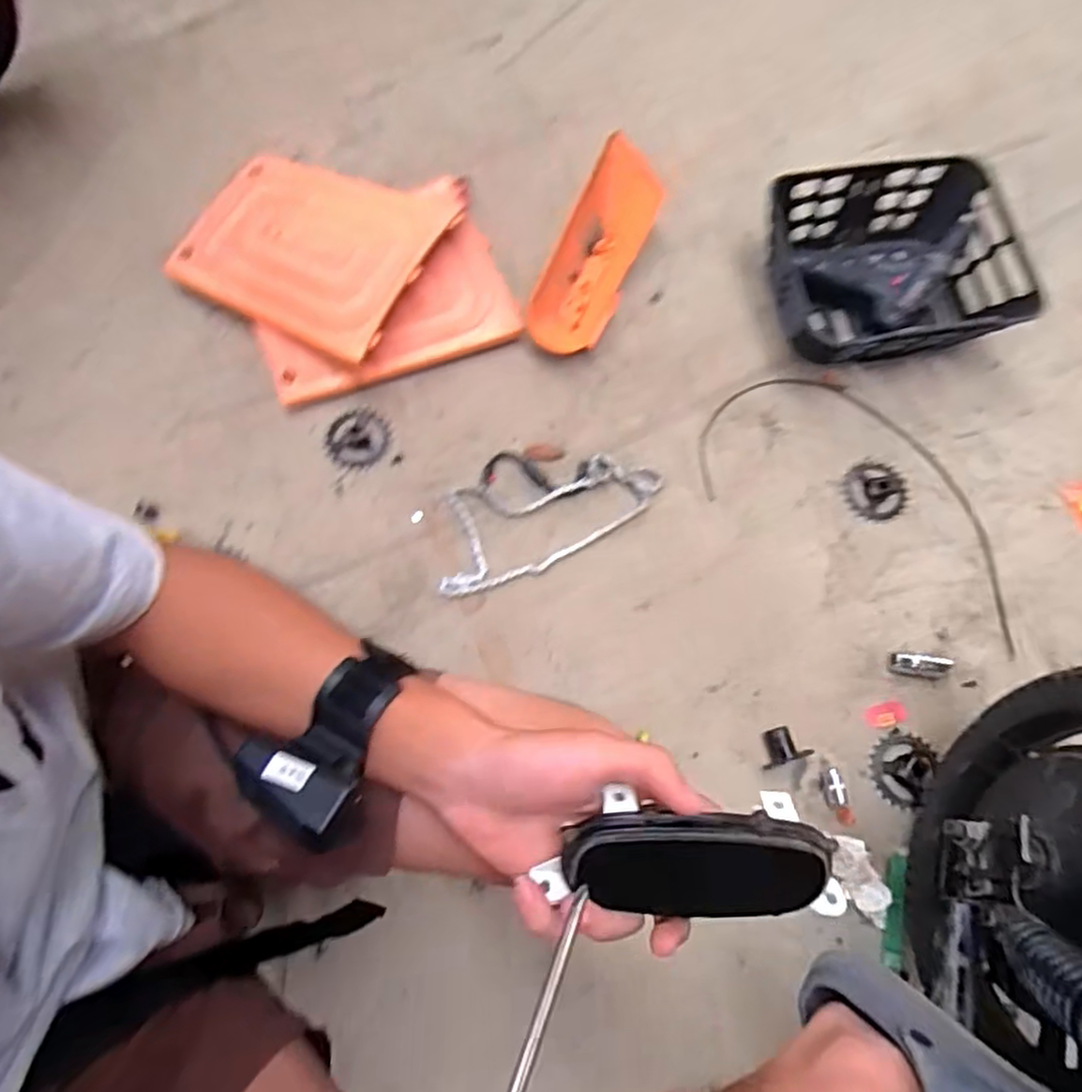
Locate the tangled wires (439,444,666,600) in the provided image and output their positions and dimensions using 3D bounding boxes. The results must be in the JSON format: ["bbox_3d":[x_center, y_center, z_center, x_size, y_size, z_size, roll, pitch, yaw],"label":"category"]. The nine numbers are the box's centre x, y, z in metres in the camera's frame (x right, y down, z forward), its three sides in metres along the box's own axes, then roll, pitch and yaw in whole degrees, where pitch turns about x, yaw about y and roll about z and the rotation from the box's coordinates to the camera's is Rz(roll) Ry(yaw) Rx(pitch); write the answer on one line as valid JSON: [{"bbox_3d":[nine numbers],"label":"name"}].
[{"bbox_3d":[-0.007,-0.052,0.880,0.305,0.012,0.156,-30,77,-10],"label":"tangled wires"}]

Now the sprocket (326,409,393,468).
[{"bbox_3d":[-0.238,-0.140,0.900,0.084,0.004,0.080,0,74,-2],"label":"sprocket"}]

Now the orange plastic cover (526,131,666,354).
[{"bbox_3d":[0.075,-0.410,0.961,0.117,0.059,0.320,25,75,5],"label":"orange plastic cover"}]

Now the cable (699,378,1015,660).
[{"bbox_3d":[0.441,-0.073,0.916,0.466,0.008,0.239,28,75,6],"label":"cable"}]

